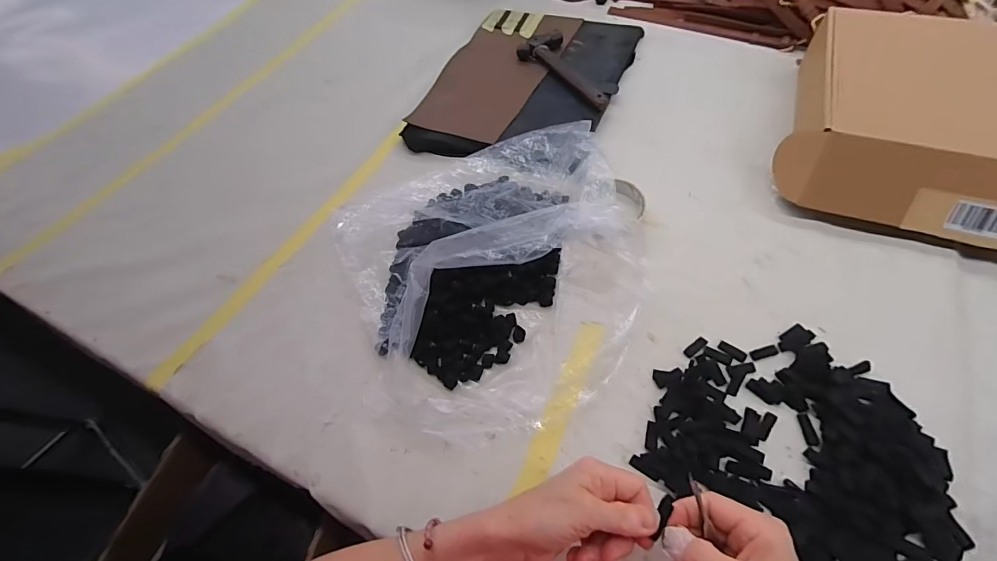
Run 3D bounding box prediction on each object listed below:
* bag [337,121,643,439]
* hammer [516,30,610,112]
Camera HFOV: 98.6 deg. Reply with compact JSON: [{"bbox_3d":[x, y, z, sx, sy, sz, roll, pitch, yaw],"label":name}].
[{"bbox_3d":[-0.022,-0.035,0.447,0.307,0.084,0.353,-12,58,-2],"label":"bag"},{"bbox_3d":[0.112,-0.326,0.655,0.078,0.028,0.192,-34,61,-15],"label":"hammer"}]

